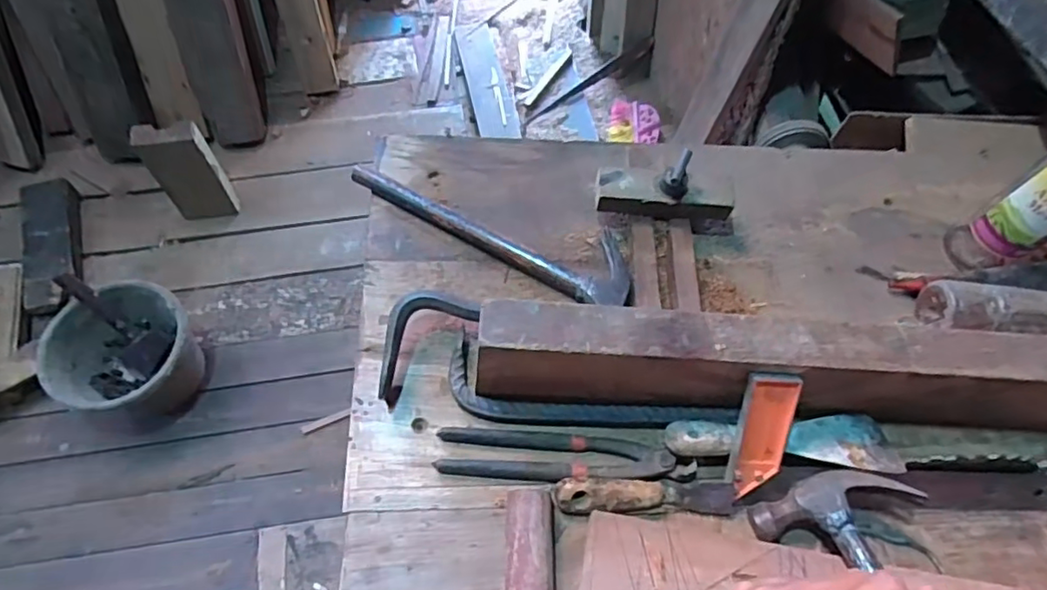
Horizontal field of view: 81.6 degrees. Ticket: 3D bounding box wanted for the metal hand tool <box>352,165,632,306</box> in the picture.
[{"bbox_3d":[-0.025,-0.079,0.632,0.305,0.023,0.086,25,62,12],"label":"metal hand tool"}]

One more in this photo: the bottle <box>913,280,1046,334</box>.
[{"bbox_3d":[0.514,0.025,0.605,0.210,0.053,0.050,6,60,2],"label":"bottle"}]

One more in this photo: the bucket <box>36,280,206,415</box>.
[{"bbox_3d":[-0.854,0.138,1.336,0.265,0.214,0.262,1,60,-1],"label":"bucket"}]

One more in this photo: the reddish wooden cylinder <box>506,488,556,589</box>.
[{"bbox_3d":[0.006,0.206,0.474,0.039,0.028,0.101,-1,60,-2],"label":"reddish wooden cylinder"}]

